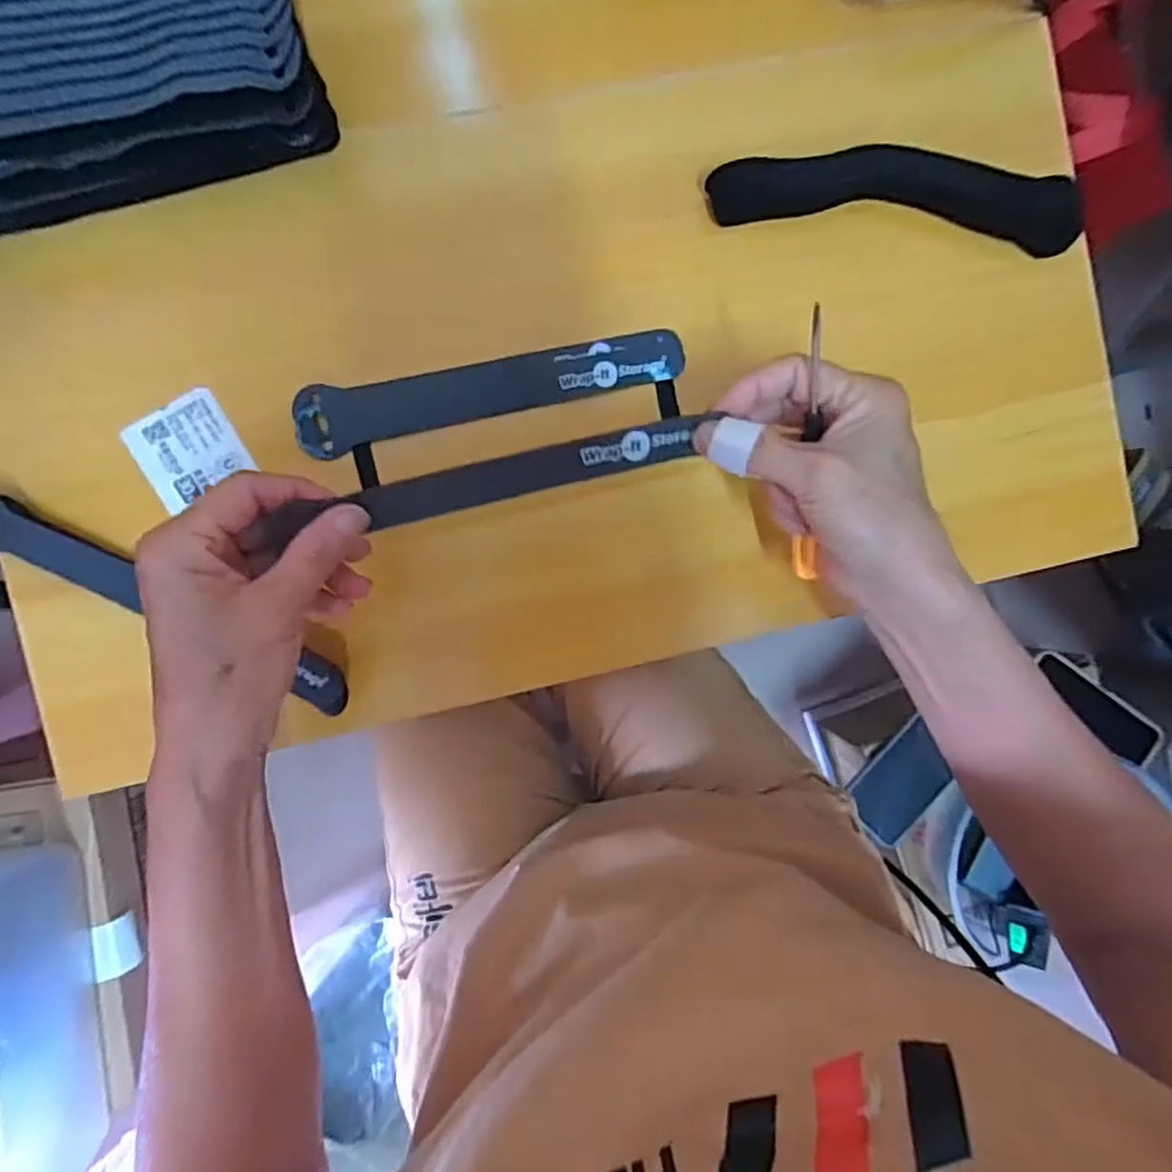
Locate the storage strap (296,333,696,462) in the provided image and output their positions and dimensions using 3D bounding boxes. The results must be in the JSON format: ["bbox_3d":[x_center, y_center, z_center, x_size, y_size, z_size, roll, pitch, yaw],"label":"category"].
[{"bbox_3d":[-0.048,-0.104,0.364,0.198,0.010,0.032,-14,94,-4],"label":"storage strap"}]

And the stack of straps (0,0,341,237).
[{"bbox_3d":[-0.222,-0.222,0.309,0.199,0.073,0.092,-14,94,-4],"label":"stack of straps"}]

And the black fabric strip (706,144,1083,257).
[{"bbox_3d":[0.163,-0.205,0.364,0.192,0.025,0.037,5,93,-5],"label":"black fabric strip"}]

